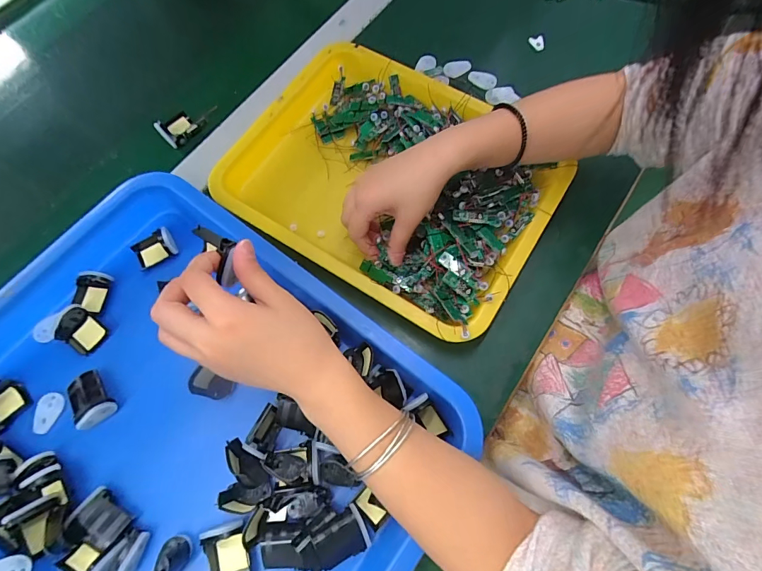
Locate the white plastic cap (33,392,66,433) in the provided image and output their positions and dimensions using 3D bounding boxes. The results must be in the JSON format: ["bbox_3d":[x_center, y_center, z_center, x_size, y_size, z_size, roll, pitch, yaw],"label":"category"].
[{"bbox_3d":[-0.310,0.117,0.364,0.024,0.004,0.035,17,70,8],"label":"white plastic cap"}]

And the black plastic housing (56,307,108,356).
[{"bbox_3d":[-0.294,0.044,0.385,0.044,0.014,0.035,26,72,11],"label":"black plastic housing"}]

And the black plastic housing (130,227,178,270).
[{"bbox_3d":[-0.238,-0.041,0.411,0.043,0.016,0.034,-30,71,-10],"label":"black plastic housing"}]

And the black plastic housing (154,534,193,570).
[{"bbox_3d":[-0.171,0.219,0.311,0.033,0.035,0.026,-38,73,-12],"label":"black plastic housing"}]

